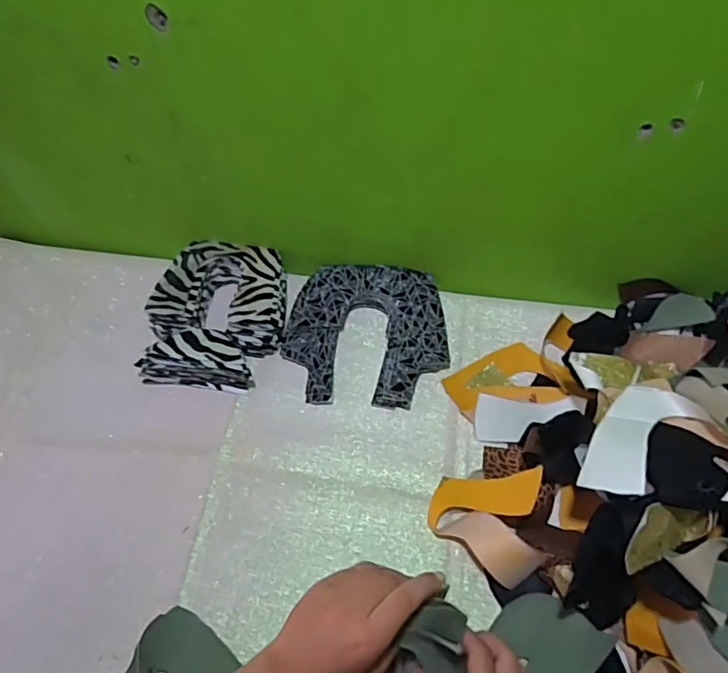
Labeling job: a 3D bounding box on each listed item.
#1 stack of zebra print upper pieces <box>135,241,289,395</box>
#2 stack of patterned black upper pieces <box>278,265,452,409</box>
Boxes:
[{"bbox_3d":[-0.182,-0.032,0.714,0.166,0.049,0.196,3,57,4],"label":"stack of zebra print upper pieces"},{"bbox_3d":[0.003,-0.004,0.698,0.193,0.035,0.180,3,57,5],"label":"stack of patterned black upper pieces"}]

